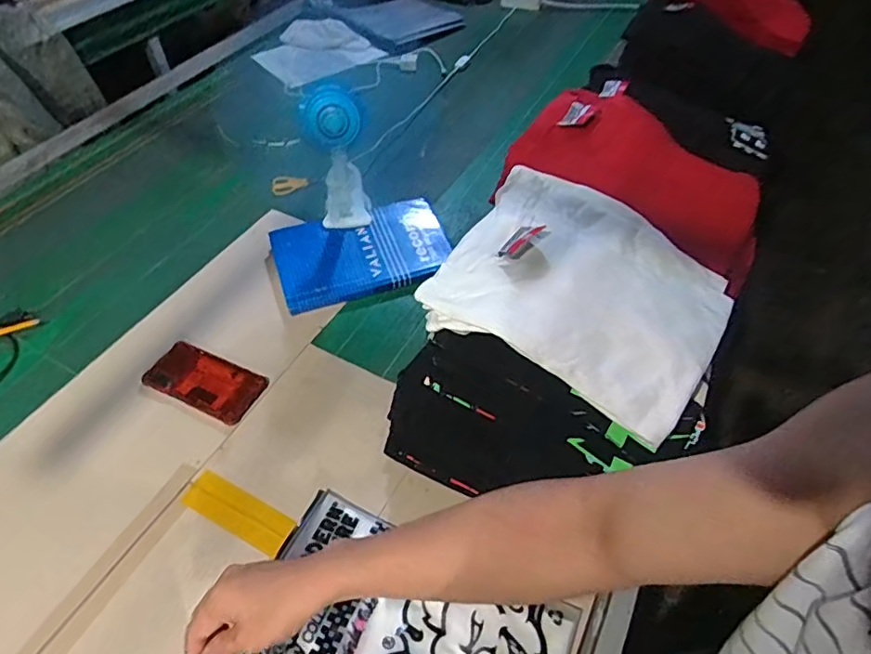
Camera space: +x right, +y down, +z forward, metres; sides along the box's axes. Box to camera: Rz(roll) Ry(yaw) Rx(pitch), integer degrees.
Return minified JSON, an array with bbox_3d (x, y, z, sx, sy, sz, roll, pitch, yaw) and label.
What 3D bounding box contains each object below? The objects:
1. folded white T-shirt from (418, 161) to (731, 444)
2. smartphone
[{"bbox_3d":[0.150,-0.045,0.558,0.258,0.055,0.225,25,54,20],"label":"folded white T-shirt"},{"bbox_3d":[-0.320,0.069,0.768,0.163,0.011,0.081,20,52,16],"label":"smartphone"}]

